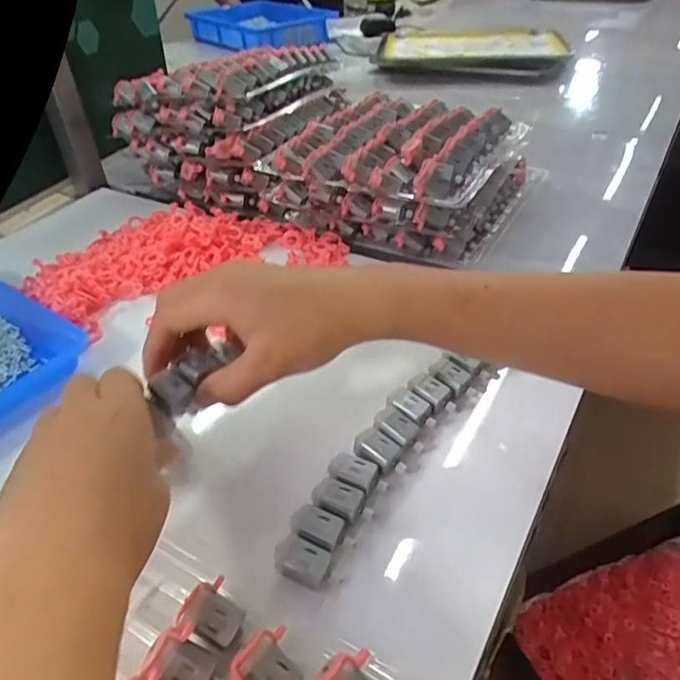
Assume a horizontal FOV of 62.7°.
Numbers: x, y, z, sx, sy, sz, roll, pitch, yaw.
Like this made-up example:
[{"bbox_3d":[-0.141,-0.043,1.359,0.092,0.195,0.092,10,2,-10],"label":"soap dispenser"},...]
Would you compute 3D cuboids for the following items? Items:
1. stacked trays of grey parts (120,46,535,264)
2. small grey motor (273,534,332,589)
[{"bbox_3d":[-0.023,-0.230,0.610,0.421,0.120,0.227,18,43,25],"label":"stacked trays of grey parts"},{"bbox_3d":[-0.019,0.111,0.281,0.028,0.012,0.018,13,41,20],"label":"small grey motor"}]

